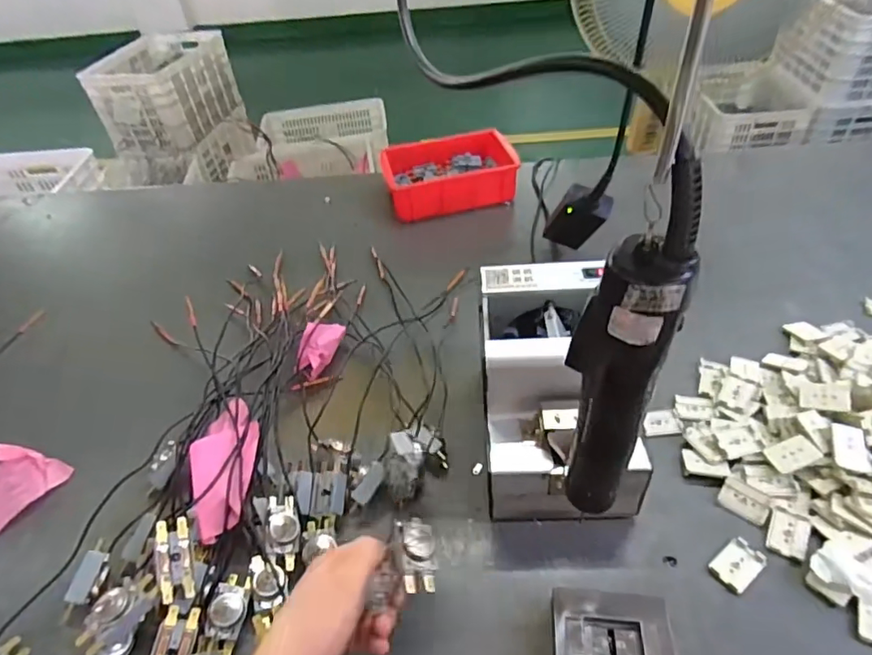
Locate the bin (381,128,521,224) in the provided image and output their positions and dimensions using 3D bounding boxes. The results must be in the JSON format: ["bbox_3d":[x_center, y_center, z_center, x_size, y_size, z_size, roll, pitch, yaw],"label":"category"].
[{"bbox_3d":[0.020,-0.244,0.844,0.200,0.058,0.147,-11,45,-5],"label":"bin"}]

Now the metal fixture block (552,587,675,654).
[{"bbox_3d":[0.125,0.230,0.383,0.080,0.027,0.068,2,45,8],"label":"metal fixture block"}]

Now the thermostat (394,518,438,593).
[{"bbox_3d":[-0.013,0.165,0.397,0.026,0.022,0.055,-12,45,-6],"label":"thermostat"}]

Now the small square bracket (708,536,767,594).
[{"bbox_3d":[0.240,0.188,0.424,0.042,0.005,0.028,-30,50,-23],"label":"small square bracket"}]

